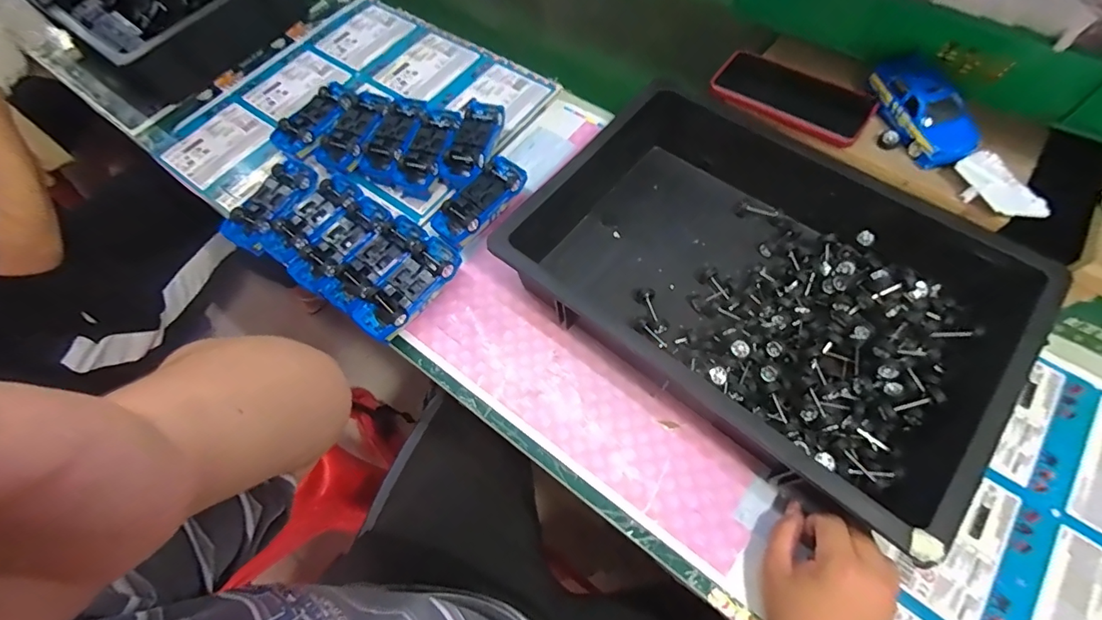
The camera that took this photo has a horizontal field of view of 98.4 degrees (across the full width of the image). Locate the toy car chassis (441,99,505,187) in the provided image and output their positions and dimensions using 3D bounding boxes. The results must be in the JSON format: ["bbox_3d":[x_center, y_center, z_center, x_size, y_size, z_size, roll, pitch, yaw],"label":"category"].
[{"bbox_3d":[-0.097,-0.214,0.625,0.061,0.040,0.135,14,64,11],"label":"toy car chassis"}]

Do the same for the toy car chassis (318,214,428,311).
[{"bbox_3d":[-0.197,-0.052,0.548,0.058,0.037,0.128,33,68,19],"label":"toy car chassis"}]

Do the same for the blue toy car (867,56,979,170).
[{"bbox_3d":[0.379,-0.207,0.488,0.065,0.042,0.130,-13,62,-4],"label":"blue toy car"}]

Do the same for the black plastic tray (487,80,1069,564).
[{"bbox_3d":[0.210,-0.036,0.495,0.440,0.092,0.332,36,69,19],"label":"black plastic tray"}]

